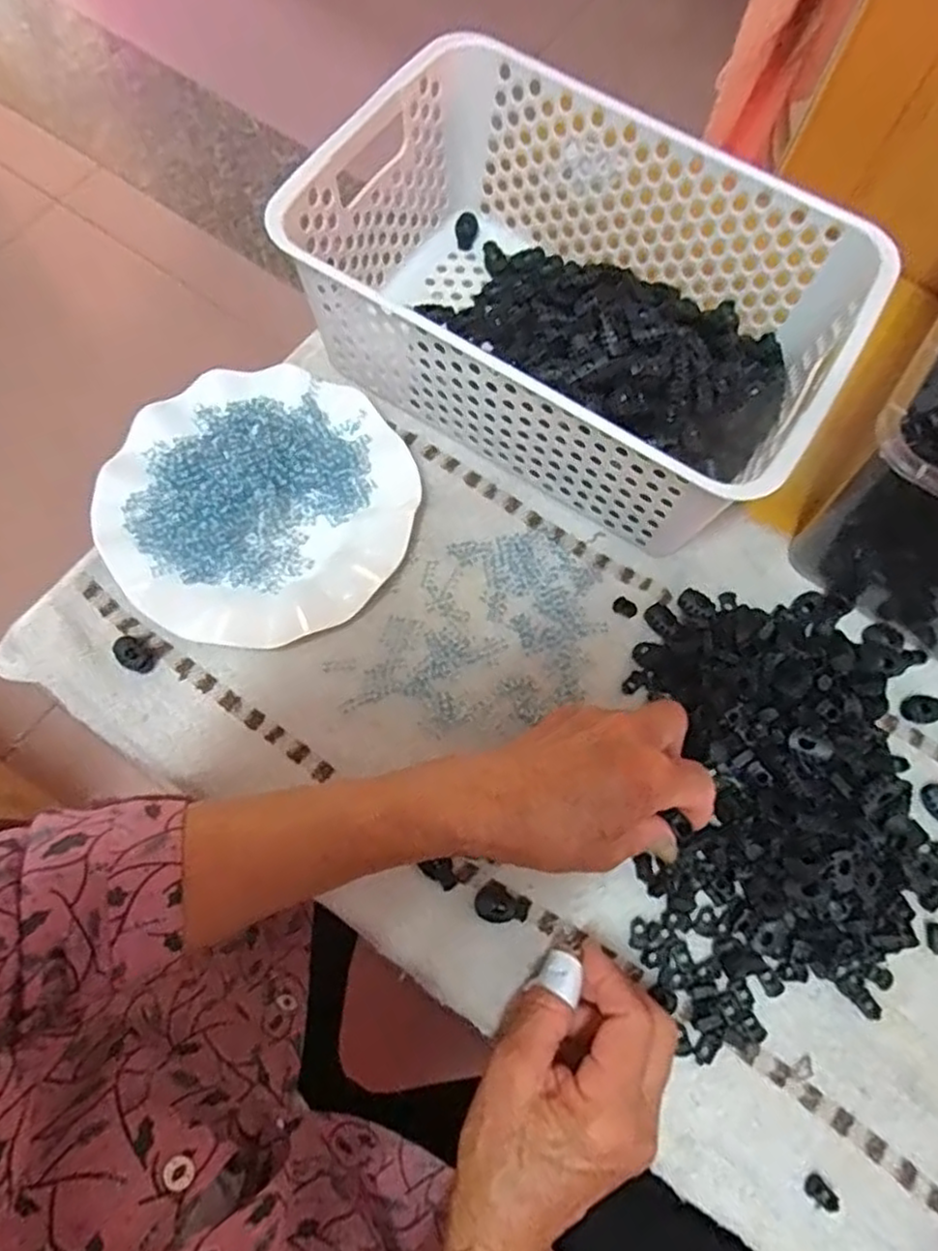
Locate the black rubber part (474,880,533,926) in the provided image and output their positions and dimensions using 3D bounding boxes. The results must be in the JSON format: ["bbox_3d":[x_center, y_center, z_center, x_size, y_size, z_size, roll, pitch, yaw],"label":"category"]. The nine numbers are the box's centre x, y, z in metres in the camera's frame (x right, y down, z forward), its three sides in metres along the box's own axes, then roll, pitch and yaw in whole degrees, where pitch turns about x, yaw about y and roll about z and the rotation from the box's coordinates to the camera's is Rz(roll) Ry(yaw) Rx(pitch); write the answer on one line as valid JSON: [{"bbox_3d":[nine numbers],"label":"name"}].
[{"bbox_3d":[0.018,0.152,0.377,0.028,0.006,0.020,25,74,6],"label":"black rubber part"}]

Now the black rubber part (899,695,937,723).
[{"bbox_3d":[0.275,0.050,0.422,0.023,0.009,0.017,-6,73,-4],"label":"black rubber part"}]

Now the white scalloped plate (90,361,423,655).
[{"bbox_3d":[-0.127,-0.076,0.430,0.178,0.032,0.178,0,73,-2],"label":"white scalloped plate"}]

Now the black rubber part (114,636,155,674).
[{"bbox_3d":[-0.197,0.018,0.408,0.024,0.009,0.016,41,76,10],"label":"black rubber part"}]

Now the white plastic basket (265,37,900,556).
[{"bbox_3d":[0.065,-0.200,0.435,0.308,0.105,0.208,29,74,7],"label":"white plastic basket"}]

